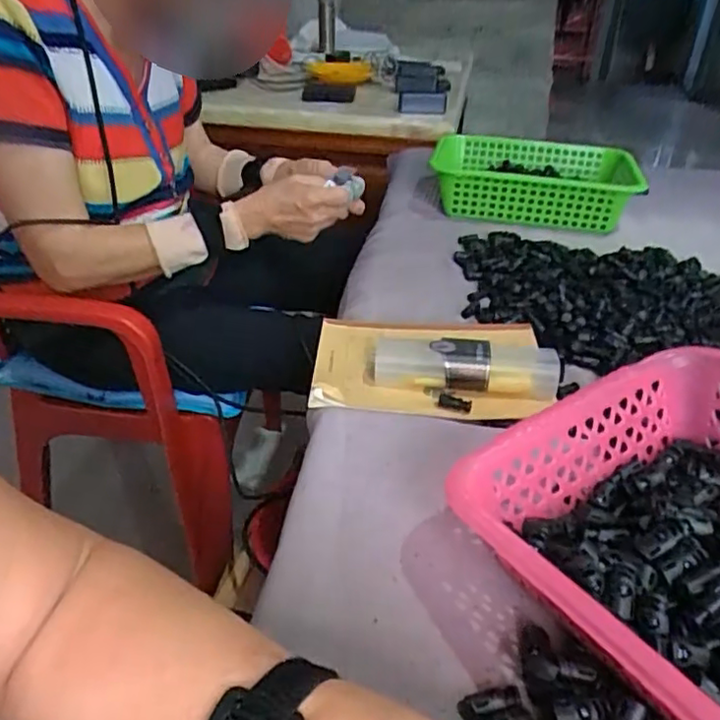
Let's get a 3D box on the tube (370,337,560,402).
[{"bbox_3d":[0.090,0.005,0.538,0.152,0.038,0.037,5,34,4],"label":"tube"}]

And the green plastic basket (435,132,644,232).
[{"bbox_3d":[0.256,-0.266,0.941,0.294,0.082,0.206,2,34,2],"label":"green plastic basket"}]

